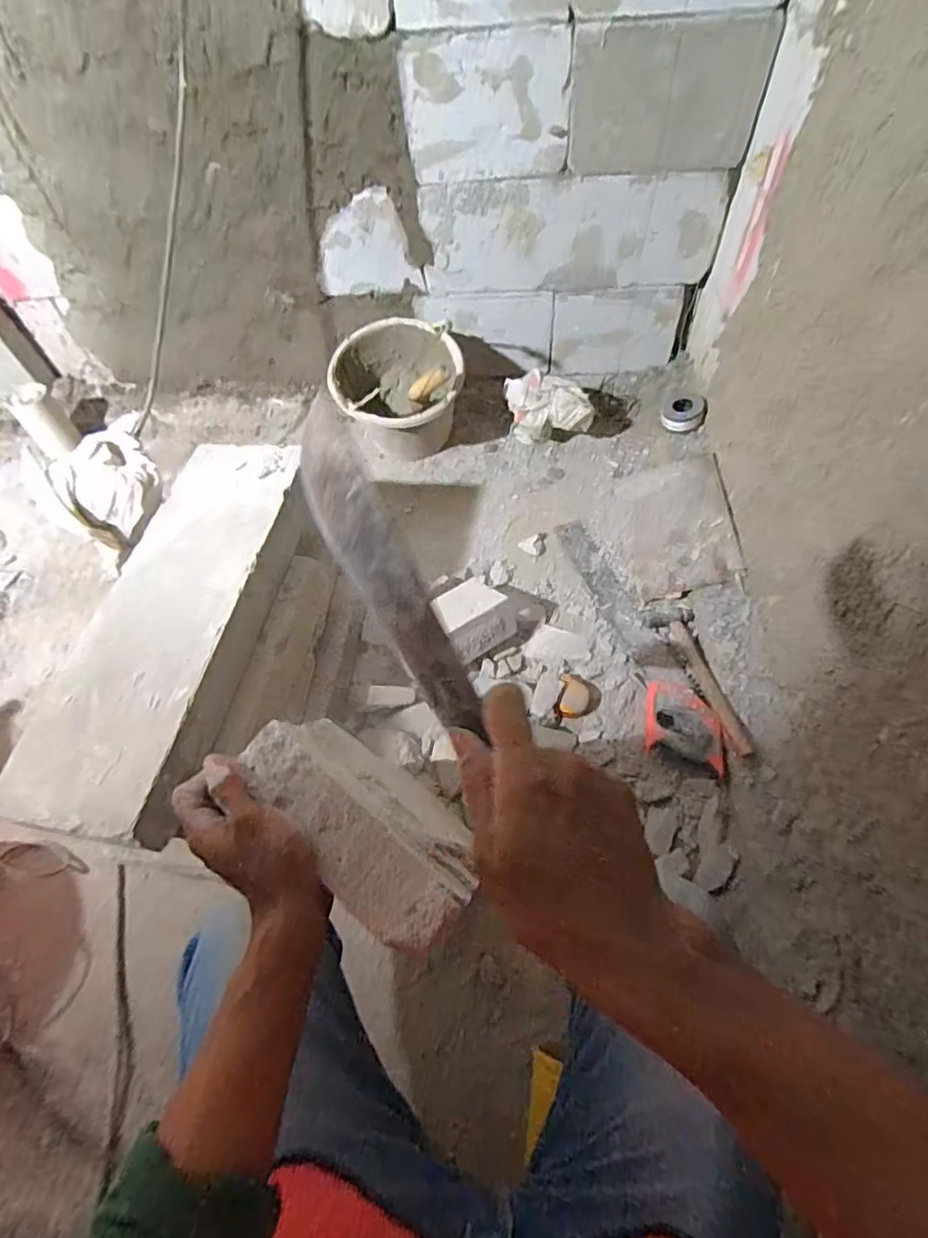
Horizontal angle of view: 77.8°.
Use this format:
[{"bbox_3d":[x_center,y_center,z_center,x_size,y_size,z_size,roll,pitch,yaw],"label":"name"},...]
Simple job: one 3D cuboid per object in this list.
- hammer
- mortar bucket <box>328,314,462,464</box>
[{"bbox_3d":[0.401,0.085,0.959,0.077,0.045,0.306,-17,58,-7],"label":"hammer"},{"bbox_3d":[-0.138,-0.470,1.260,0.260,0.239,0.260,-2,58,2],"label":"mortar bucket"}]

